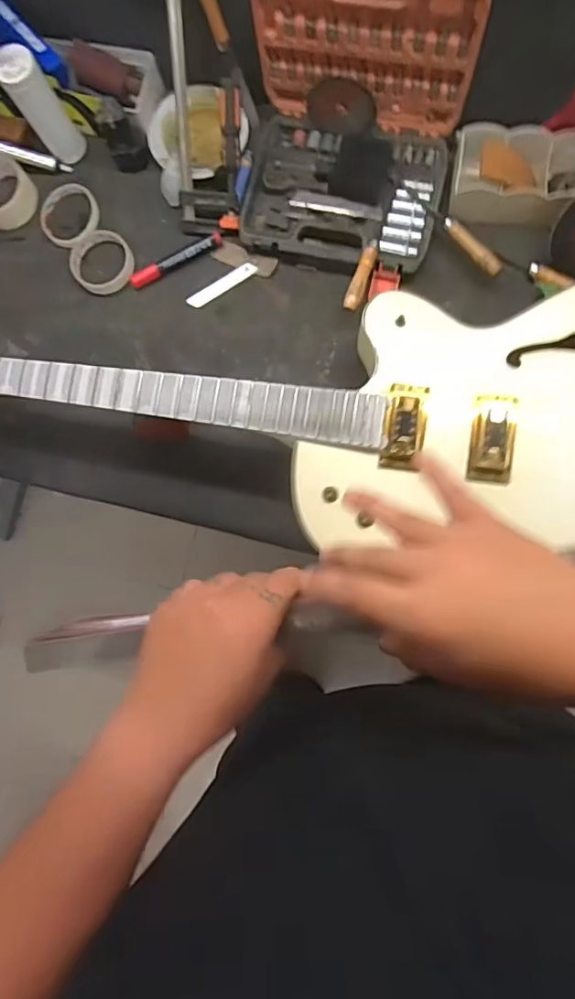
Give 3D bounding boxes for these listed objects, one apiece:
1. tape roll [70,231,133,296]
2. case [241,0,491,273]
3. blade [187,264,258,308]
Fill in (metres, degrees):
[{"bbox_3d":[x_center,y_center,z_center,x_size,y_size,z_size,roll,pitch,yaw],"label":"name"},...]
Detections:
[{"bbox_3d":[-0.260,-0.333,0.728,0.100,0.014,0.084,42,89,9],"label":"tape roll"},{"bbox_3d":[0.067,-0.427,0.608,0.256,0.206,0.220,12,85,7],"label":"case"},{"bbox_3d":[-0.091,-0.295,0.722,0.103,0.004,0.024,-30,81,6],"label":"blade"}]

